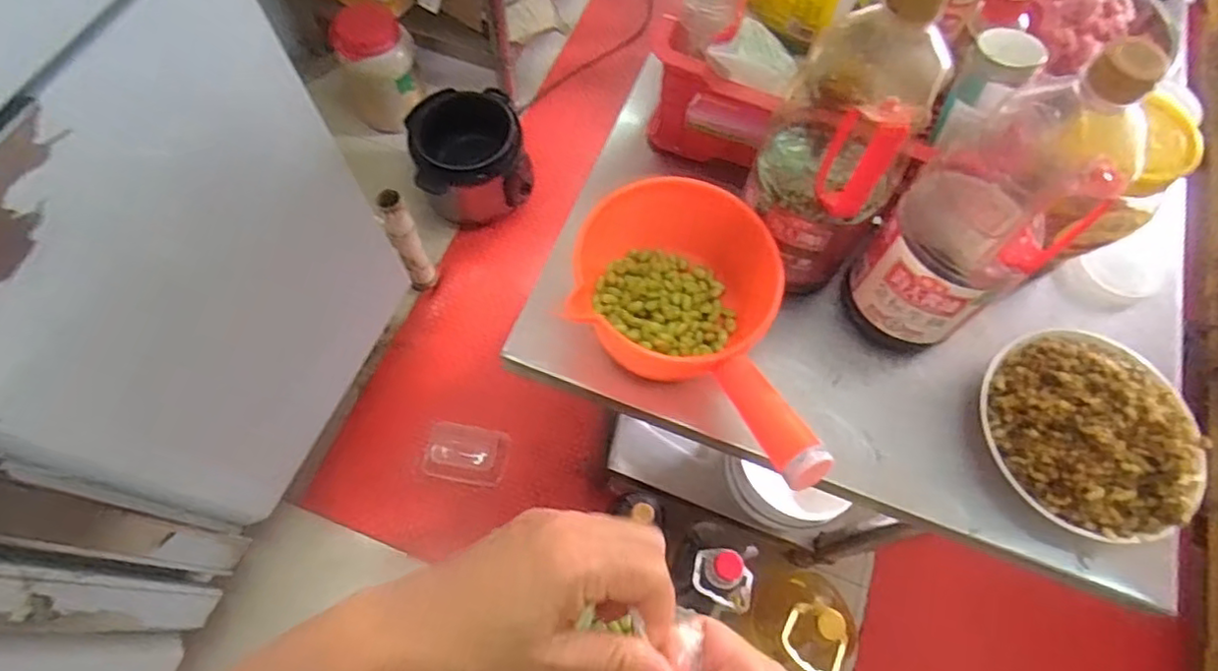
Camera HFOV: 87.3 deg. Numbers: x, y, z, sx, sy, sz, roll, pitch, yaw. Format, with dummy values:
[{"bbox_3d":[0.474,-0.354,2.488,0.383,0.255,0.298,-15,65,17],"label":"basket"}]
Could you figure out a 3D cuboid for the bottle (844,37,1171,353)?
[{"bbox_3d":[0.294,-0.104,0.491,0.112,0.287,0.136,37,68,14],"label":"bottle"}]

